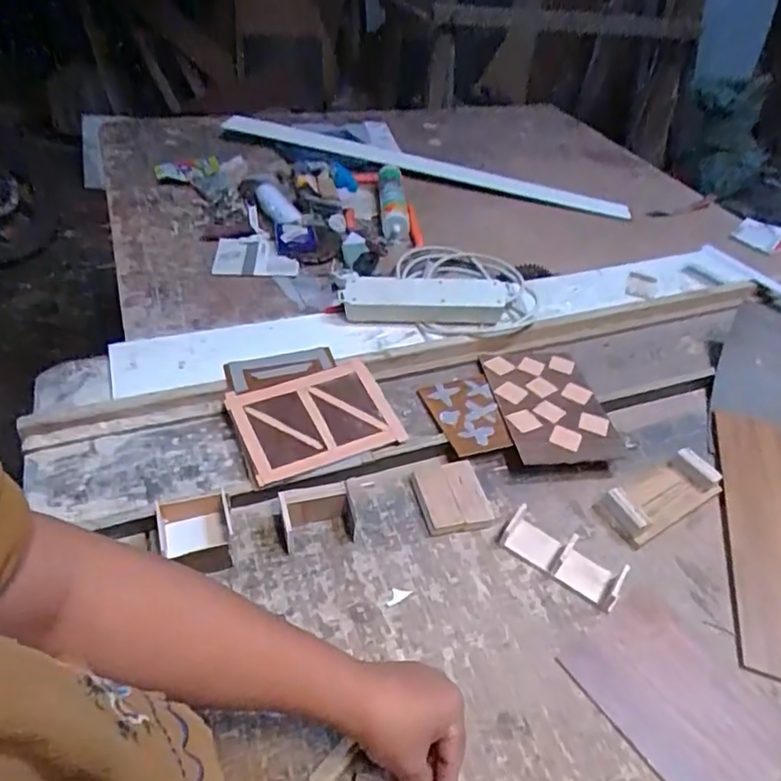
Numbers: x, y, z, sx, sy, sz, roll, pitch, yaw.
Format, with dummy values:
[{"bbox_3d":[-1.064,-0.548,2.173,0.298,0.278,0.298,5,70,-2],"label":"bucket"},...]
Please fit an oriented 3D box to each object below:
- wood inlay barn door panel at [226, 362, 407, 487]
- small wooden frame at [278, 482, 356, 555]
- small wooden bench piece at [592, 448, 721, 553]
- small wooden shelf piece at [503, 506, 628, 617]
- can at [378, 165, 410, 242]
[{"bbox_3d":[-0.085,0.032,0.666,0.170,0.014,0.122,-18,58,-18],"label":"wood inlay barn door panel"},{"bbox_3d":[-0.074,0.125,0.589,0.075,0.043,0.048,-10,45,-15],"label":"small wooden frame"},{"bbox_3d":[0.304,0.115,0.649,0.144,0.022,0.061,-19,49,-23],"label":"small wooden bench piece"},{"bbox_3d":[0.172,0.166,0.587,0.121,0.026,0.043,29,49,23],"label":"small wooden shelf piece"},{"bbox_3d":[0.002,-0.353,1.095,0.048,0.053,0.198,-1,44,-6],"label":"can"}]

